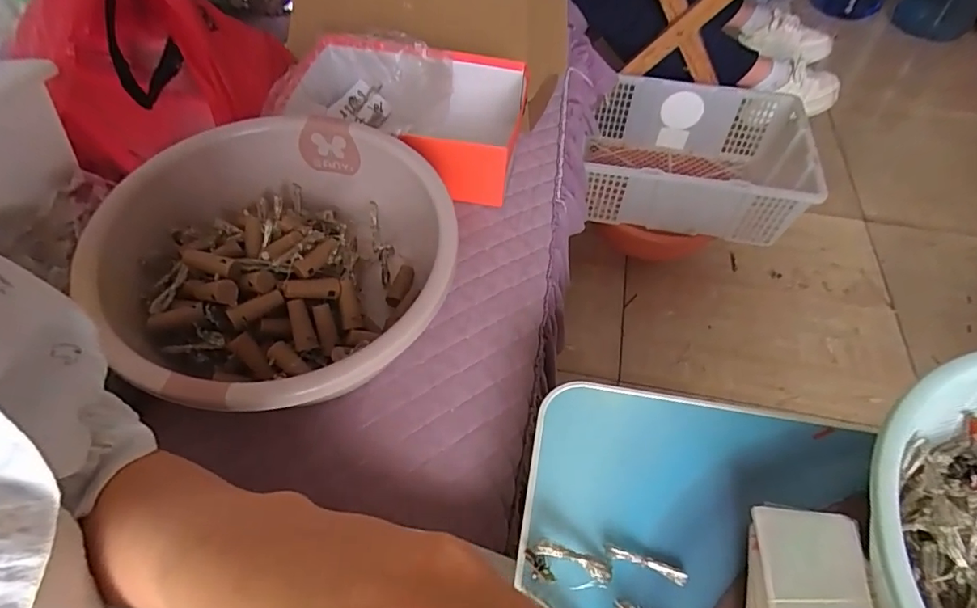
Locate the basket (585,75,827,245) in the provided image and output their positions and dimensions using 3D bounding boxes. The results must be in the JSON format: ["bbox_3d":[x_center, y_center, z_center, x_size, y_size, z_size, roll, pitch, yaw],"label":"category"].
[{"bbox_3d":[0.431,-0.300,1.120,0.428,0.180,0.313,11,54,7],"label":"basket"}]

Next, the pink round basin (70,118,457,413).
[{"bbox_3d":[-0.201,-0.033,0.544,0.317,0.130,0.338,-10,54,-9],"label":"pink round basin"}]

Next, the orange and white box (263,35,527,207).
[{"bbox_3d":[-0.121,-0.259,0.720,0.326,0.115,0.197,9,54,6],"label":"orange and white box"}]

